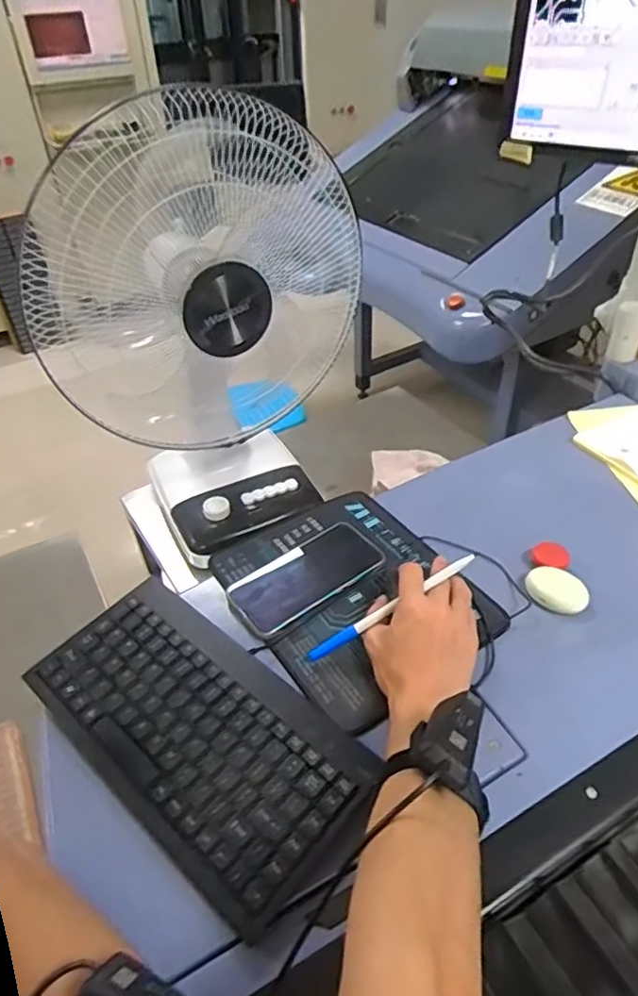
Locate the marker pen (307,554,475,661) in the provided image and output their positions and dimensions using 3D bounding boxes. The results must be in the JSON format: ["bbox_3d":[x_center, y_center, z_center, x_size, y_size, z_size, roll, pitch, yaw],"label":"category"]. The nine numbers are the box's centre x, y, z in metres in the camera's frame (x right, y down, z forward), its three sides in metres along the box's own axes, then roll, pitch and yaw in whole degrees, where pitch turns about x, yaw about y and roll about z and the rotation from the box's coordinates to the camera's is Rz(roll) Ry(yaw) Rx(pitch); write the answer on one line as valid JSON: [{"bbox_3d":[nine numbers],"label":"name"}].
[{"bbox_3d":[0.064,0.099,0.542,0.174,0.013,0.013,-32,42,2],"label":"marker pen"}]

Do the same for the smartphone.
[{"bbox_3d":[-0.011,0.080,0.625,0.162,0.015,0.078,-27,47,-25],"label":"smartphone"}]

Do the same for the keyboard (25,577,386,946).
[{"bbox_3d":[-0.101,0.186,0.489,0.297,0.030,0.139,30,51,31],"label":"keyboard"}]

